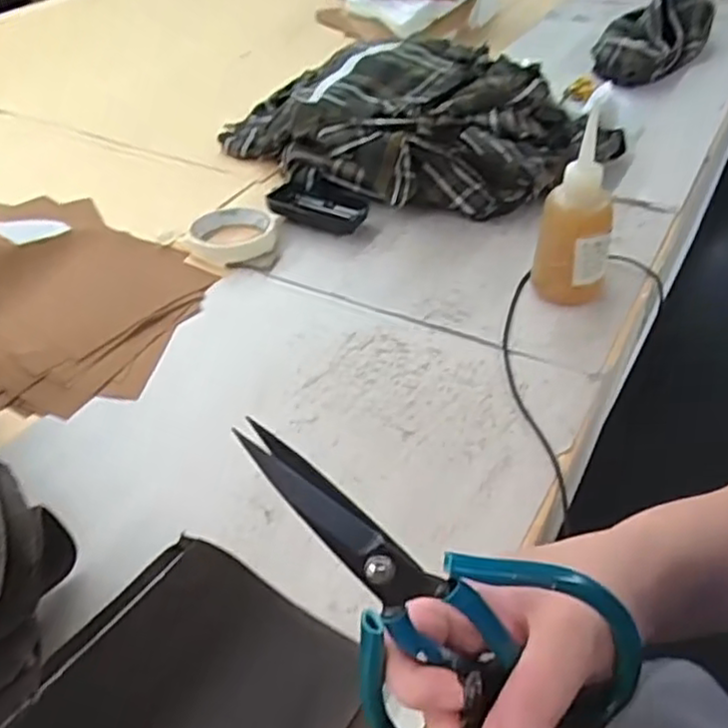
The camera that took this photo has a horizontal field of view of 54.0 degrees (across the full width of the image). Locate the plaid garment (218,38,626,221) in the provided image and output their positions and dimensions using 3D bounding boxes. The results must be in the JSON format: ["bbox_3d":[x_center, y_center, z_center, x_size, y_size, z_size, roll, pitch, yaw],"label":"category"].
[{"bbox_3d":[0.062,-0.295,0.849,0.397,0.079,0.342,29,50,29],"label":"plaid garment"}]

